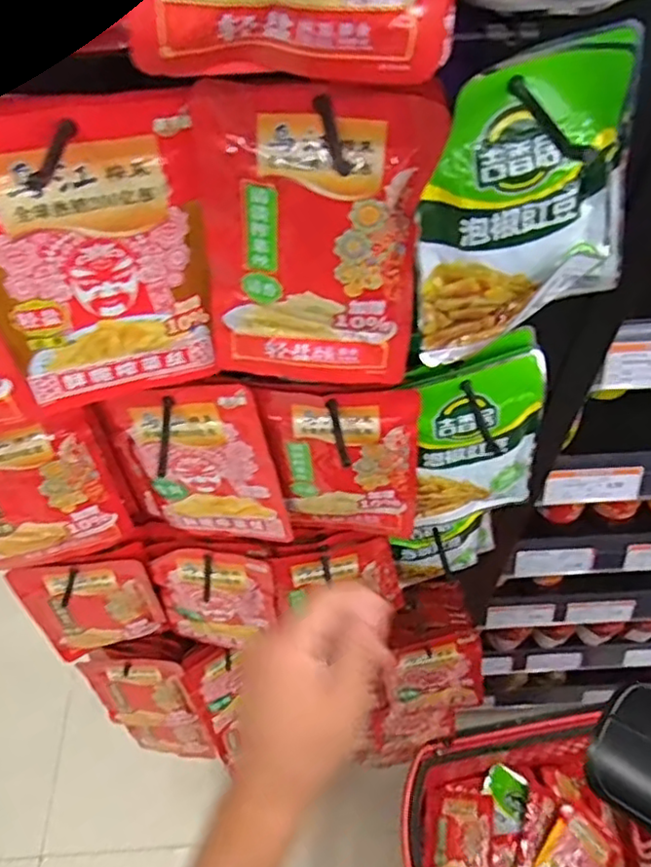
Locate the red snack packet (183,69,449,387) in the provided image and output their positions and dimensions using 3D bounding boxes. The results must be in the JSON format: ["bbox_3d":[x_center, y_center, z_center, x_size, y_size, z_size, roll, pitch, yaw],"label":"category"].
[{"bbox_3d":[-0.008,-0.096,0.323,0.111,0.173,0.027,5,52,5],"label":"red snack packet"}]

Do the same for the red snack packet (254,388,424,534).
[{"bbox_3d":[0.014,0.025,0.465,0.110,0.163,0.018,5,52,4],"label":"red snack packet"}]

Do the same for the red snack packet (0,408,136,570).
[{"bbox_3d":[-0.210,0.046,0.450,0.110,0.154,0.026,-17,54,-12],"label":"red snack packet"}]

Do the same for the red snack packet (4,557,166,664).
[{"bbox_3d":[-0.210,0.160,0.579,0.108,0.138,0.026,-9,53,-6],"label":"red snack packet"}]

